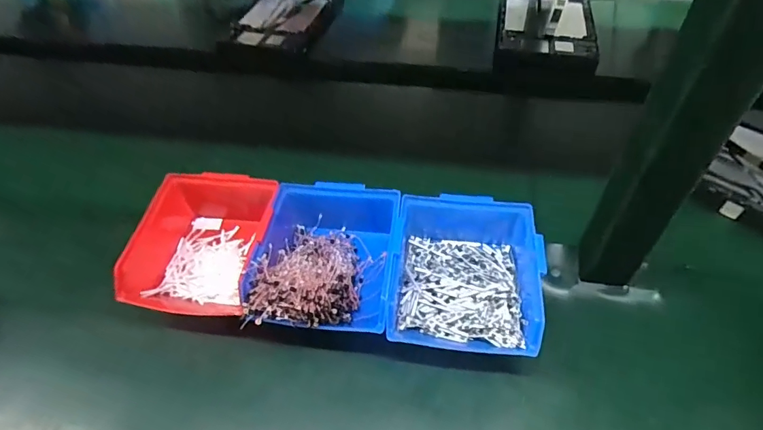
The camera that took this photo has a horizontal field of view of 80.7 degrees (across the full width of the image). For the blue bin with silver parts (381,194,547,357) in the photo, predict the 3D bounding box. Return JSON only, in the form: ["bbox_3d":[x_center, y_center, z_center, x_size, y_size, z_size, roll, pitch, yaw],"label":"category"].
[{"bbox_3d":[0.075,0.051,0.409,0.123,0.069,0.147,5,50,7],"label":"blue bin with silver parts"}]

